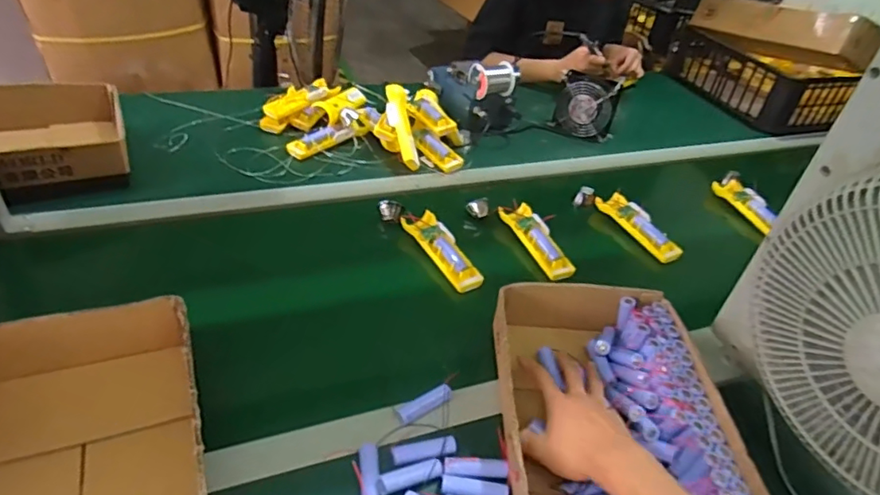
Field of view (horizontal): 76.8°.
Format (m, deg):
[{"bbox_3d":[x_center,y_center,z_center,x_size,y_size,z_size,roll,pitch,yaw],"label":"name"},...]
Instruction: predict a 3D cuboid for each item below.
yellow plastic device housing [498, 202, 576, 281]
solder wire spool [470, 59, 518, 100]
[{"bbox_3d":[0.151,-0.015,0.862,0.047,0.023,0.162,-11,44,-23],"label":"yellow plastic device housing"},{"bbox_3d":[0.107,-0.332,1.103,0.083,0.054,0.054,-14,45,-25],"label":"solder wire spool"}]

